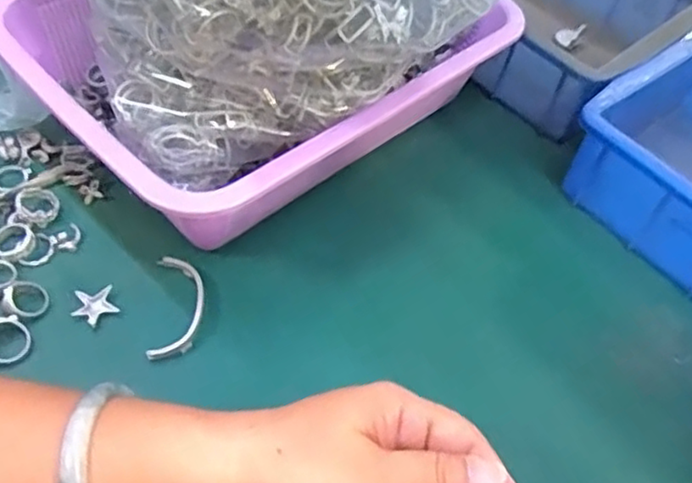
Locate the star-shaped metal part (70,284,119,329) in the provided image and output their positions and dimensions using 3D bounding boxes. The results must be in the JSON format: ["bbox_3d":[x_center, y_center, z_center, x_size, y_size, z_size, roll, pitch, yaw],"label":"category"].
[{"bbox_3d":[-0.139,0.036,0.369,0.022,0.006,0.023,-6,55,-12],"label":"star-shaped metal part"}]

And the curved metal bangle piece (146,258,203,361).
[{"bbox_3d":[-0.094,0.036,0.375,0.027,0.008,0.066,0,54,-8],"label":"curved metal bangle piece"}]

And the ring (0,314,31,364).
[{"bbox_3d":[-0.178,0.051,0.350,0.023,0.004,0.026,-22,71,-32],"label":"ring"}]

